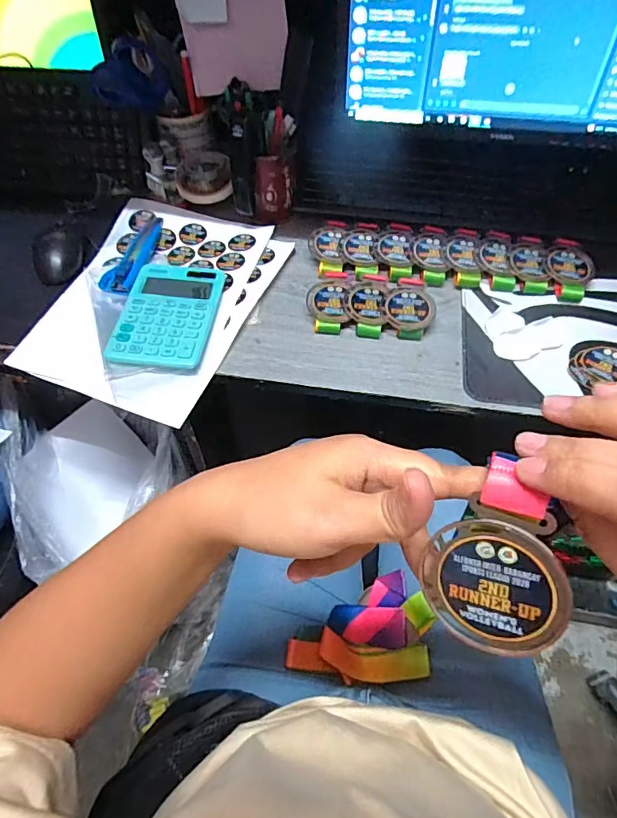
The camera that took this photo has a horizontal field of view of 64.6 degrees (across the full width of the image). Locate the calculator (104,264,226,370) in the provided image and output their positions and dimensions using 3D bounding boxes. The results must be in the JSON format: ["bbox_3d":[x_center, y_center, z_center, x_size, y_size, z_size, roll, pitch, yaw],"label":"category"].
[{"bbox_3d":[-0.157,-0.108,0.555,0.102,0.017,0.152,5,55,4],"label":"calculator"}]

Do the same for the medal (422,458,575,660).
[{"bbox_3d":[0.086,0.067,0.215,0.058,0.087,0.009,21,23,26],"label":"medal"}]

